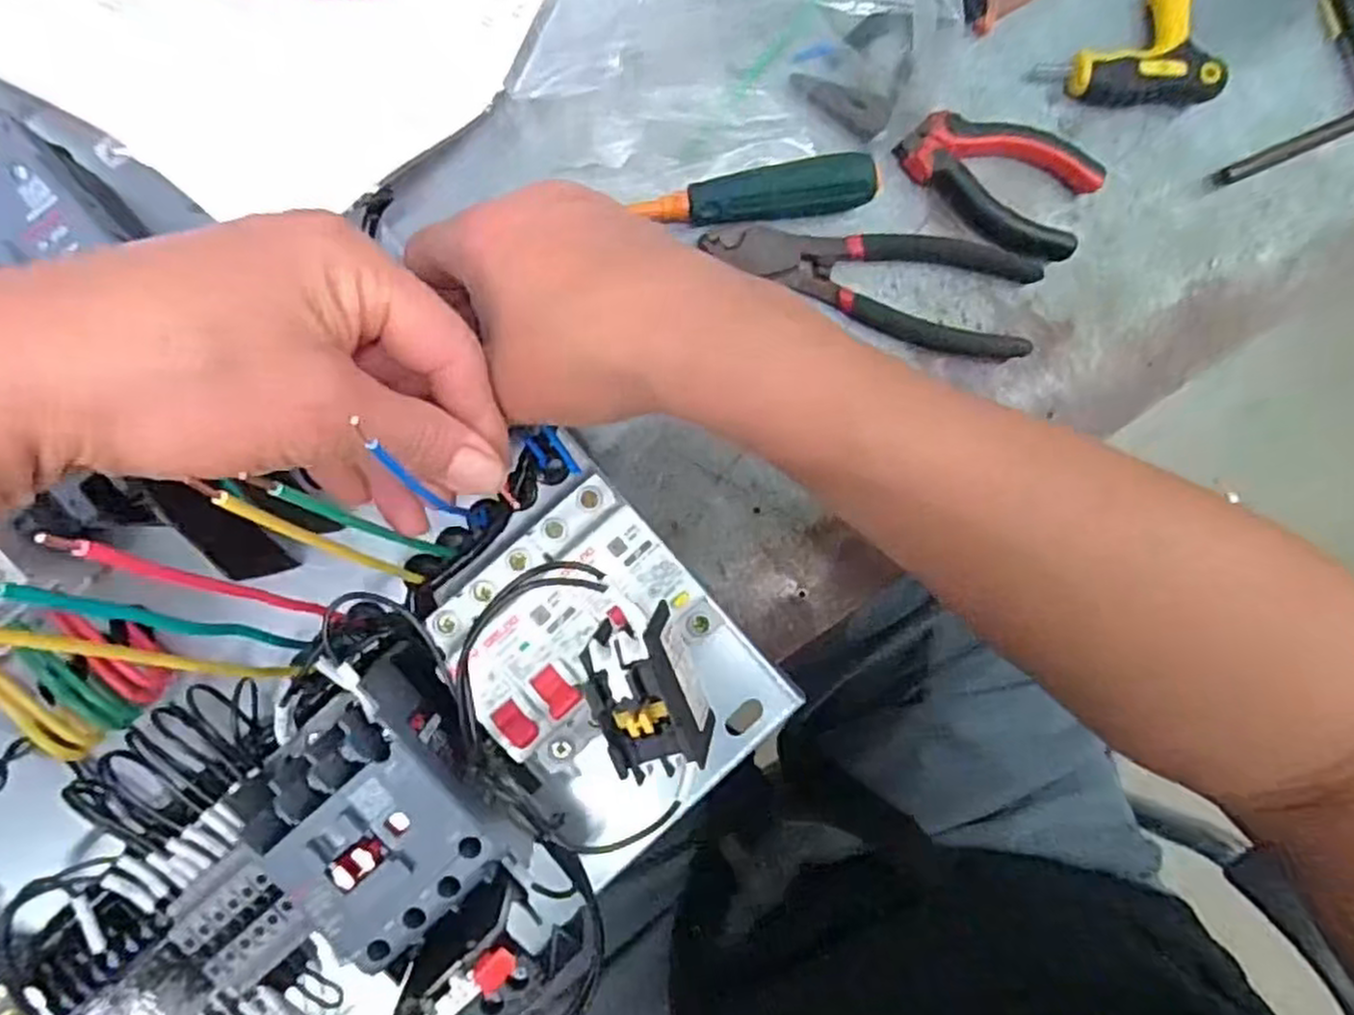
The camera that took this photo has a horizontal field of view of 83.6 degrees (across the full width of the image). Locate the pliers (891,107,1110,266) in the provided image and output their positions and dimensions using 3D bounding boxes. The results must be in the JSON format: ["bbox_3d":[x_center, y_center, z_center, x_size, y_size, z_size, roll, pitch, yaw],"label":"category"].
[{"bbox_3d":[0.151,-0.153,0.361,0.096,0.014,0.053,14,88,-5],"label":"pliers"}]

